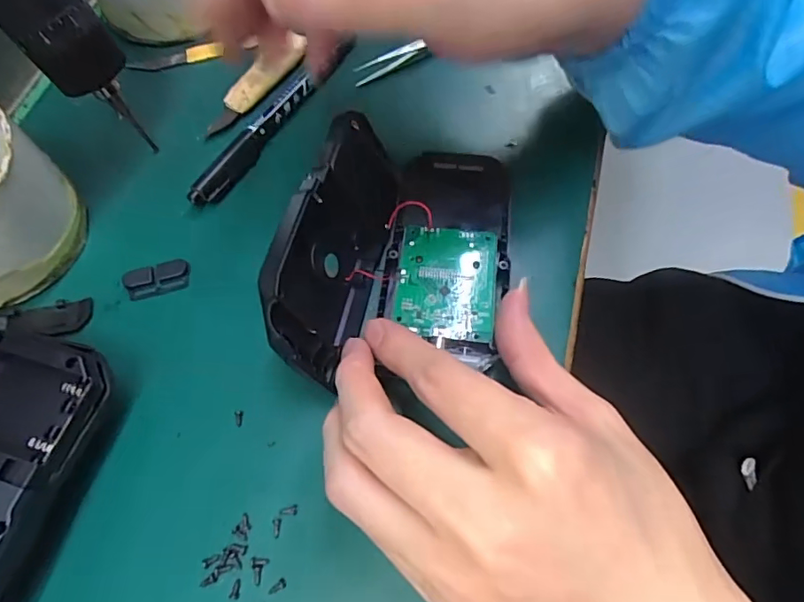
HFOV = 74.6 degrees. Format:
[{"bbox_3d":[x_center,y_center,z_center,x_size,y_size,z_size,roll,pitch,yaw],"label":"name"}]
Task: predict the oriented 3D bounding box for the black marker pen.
[{"bbox_3d":[-0.069,-0.097,0.283,0.014,0.013,0.123,31,69,13],"label":"black marker pen"}]

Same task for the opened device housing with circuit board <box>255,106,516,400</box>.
[{"bbox_3d":[0.003,-0.028,0.227,0.087,0.056,0.127,11,66,5],"label":"opened device housing with circuit board"}]

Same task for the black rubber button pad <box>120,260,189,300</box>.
[{"bbox_3d":[-0.116,-0.010,0.249,0.030,0.004,0.016,-16,66,-7],"label":"black rubber button pad"}]

